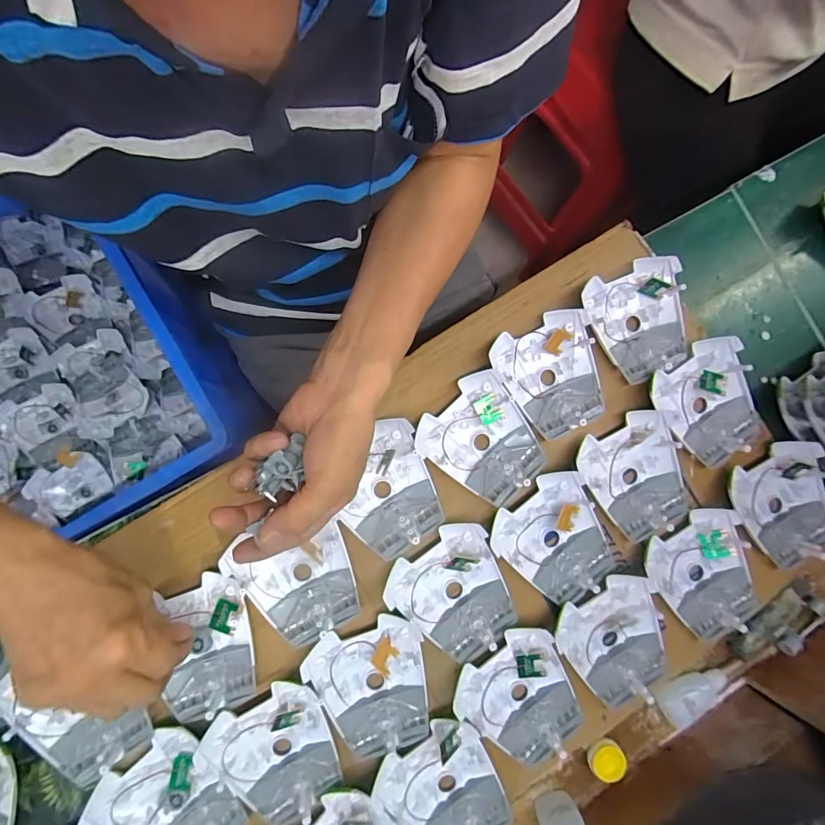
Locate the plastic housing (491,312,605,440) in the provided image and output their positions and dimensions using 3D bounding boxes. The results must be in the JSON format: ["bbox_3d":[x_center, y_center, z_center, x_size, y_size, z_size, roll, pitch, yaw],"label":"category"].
[{"bbox_3d":[0.132,-0.036,0.405,0.095,0.022,0.104,-26,88,-6],"label":"plastic housing"}]

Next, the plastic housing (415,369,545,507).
[{"bbox_3d":[0.066,0.026,0.393,0.104,0.019,0.094,45,84,0],"label":"plastic housing"}]

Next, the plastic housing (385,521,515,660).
[{"bbox_3d":[0.040,0.162,0.382,0.096,0.023,0.105,-36,89,-6],"label":"plastic housing"}]

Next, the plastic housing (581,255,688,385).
[{"bbox_3d":[0.217,-0.089,0.415,0.093,0.025,0.111,-10,87,-5],"label":"plastic housing"}]

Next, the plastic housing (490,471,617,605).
[{"bbox_3d":[0.132,0.117,0.391,0.096,0.017,0.104,-38,89,-6],"label":"plastic housing"}]

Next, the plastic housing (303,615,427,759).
[{"bbox_3d":[-0.034,0.236,0.367,0.094,0.019,0.106,-16,87,-5],"label":"plastic housing"}]

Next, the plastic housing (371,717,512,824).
[{"bbox_3d":[0.028,0.328,0.366,0.092,0.031,0.106,-31,89,-6],"label":"plastic housing"}]

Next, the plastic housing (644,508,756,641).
[{"bbox_3d":[0.276,0.155,0.407,0.094,0.027,0.108,-28,88,-6],"label":"plastic housing"}]

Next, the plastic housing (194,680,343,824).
[{"bbox_3d":[-0.113,0.286,0.354,0.093,0.024,0.102,-25,88,-5],"label":"plastic housing"}]

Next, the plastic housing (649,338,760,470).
[{"bbox_3d":[0.285,-0.007,0.411,0.093,0.030,0.104,-35,89,-6],"label":"plastic housing"}]

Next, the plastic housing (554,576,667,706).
[{"bbox_3d":[0.183,0.212,0.393,0.093,0.031,0.108,-21,87,-5],"label":"plastic housing"}]

